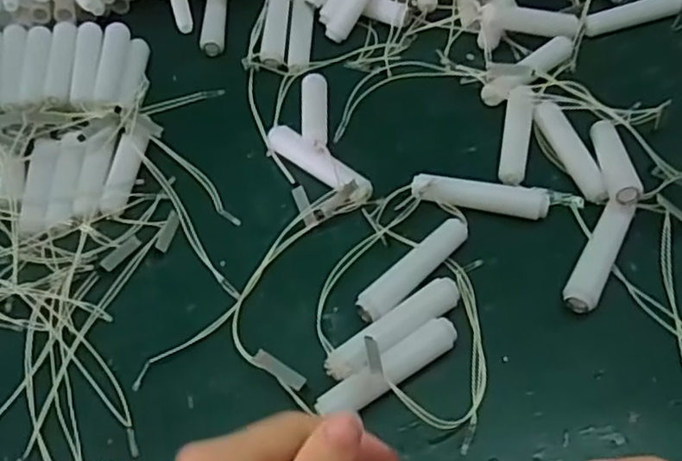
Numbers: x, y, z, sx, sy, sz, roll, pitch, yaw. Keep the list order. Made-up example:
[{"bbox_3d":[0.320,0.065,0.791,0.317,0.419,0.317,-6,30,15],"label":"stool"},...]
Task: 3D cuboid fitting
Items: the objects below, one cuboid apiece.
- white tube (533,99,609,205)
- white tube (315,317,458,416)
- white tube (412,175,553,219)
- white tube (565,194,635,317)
[{"bbox_3d":[0.161,-0.057,0.462,0.016,0.016,0.093,-13,53,-7],"label":"white tube"},{"bbox_3d":[0.027,0.079,0.371,0.087,0.016,0.018,-29,57,-18],"label":"white tube"},{"bbox_3d":[0.091,-0.022,0.439,0.087,0.018,0.017,7,54,8],"label":"white tube"},{"bbox_3d":[0.160,0.016,0.409,0.018,0.015,0.084,24,58,20],"label":"white tube"}]

